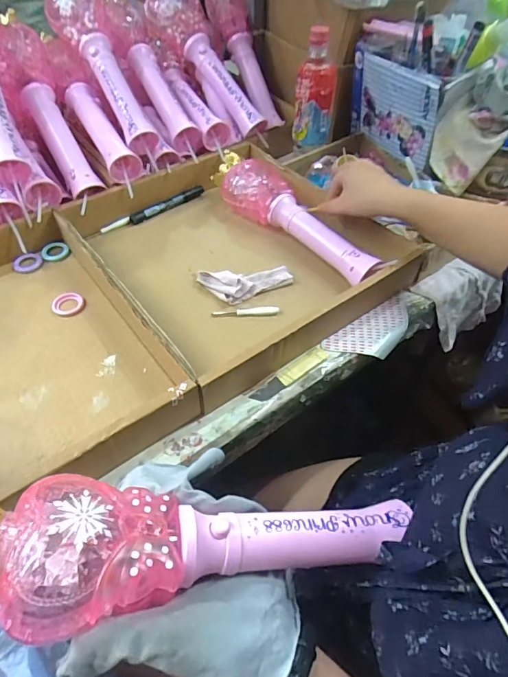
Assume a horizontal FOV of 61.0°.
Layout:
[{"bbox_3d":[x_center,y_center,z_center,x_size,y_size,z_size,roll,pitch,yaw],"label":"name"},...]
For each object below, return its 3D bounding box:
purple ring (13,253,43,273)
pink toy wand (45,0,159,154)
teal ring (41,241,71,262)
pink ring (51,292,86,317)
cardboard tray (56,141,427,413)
[{"bbox_3d":[-0.312,-0.105,0.597,0.038,0.008,0.033,-30,57,-23],"label":"purple ring"},{"bbox_3d":[-0.235,-0.425,0.662,0.069,0.063,0.305,-26,88,-21],"label":"pink toy wand"},{"bbox_3d":[-0.281,-0.124,0.611,0.037,0.010,0.031,-25,56,-20],"label":"teal ring"},{"bbox_3d":[-0.234,-0.043,0.545,0.039,0.009,0.035,-25,56,-20],"label":"pink ring"},{"bbox_3d":[-0.001,-0.148,0.621,0.413,0.052,0.413,-30,58,-23],"label":"cardboard tray"}]

